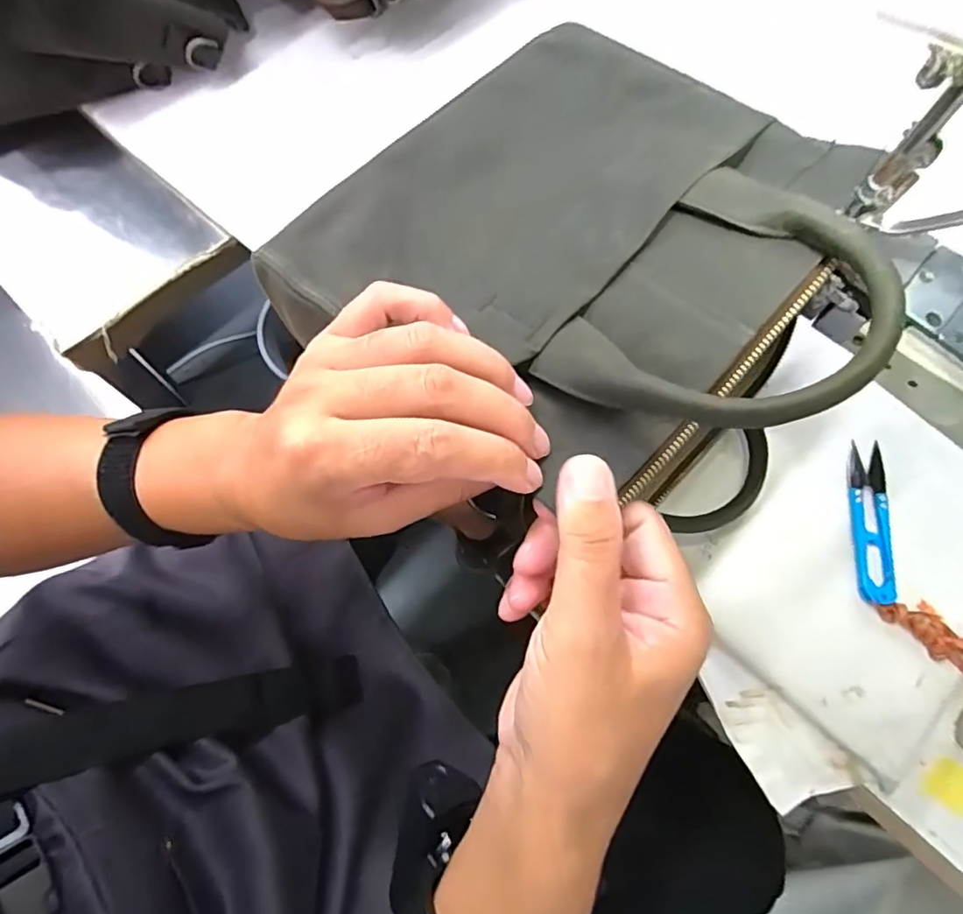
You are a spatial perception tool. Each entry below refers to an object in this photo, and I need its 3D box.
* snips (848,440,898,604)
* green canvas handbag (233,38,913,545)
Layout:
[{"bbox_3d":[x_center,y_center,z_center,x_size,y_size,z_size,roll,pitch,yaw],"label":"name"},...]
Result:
[{"bbox_3d":[0.236,0.038,0.331,0.022,0.010,0.098,9,70,4],"label":"snips"},{"bbox_3d":[0.049,-0.103,0.247,0.238,0.049,0.220,40,74,14],"label":"green canvas handbag"}]

